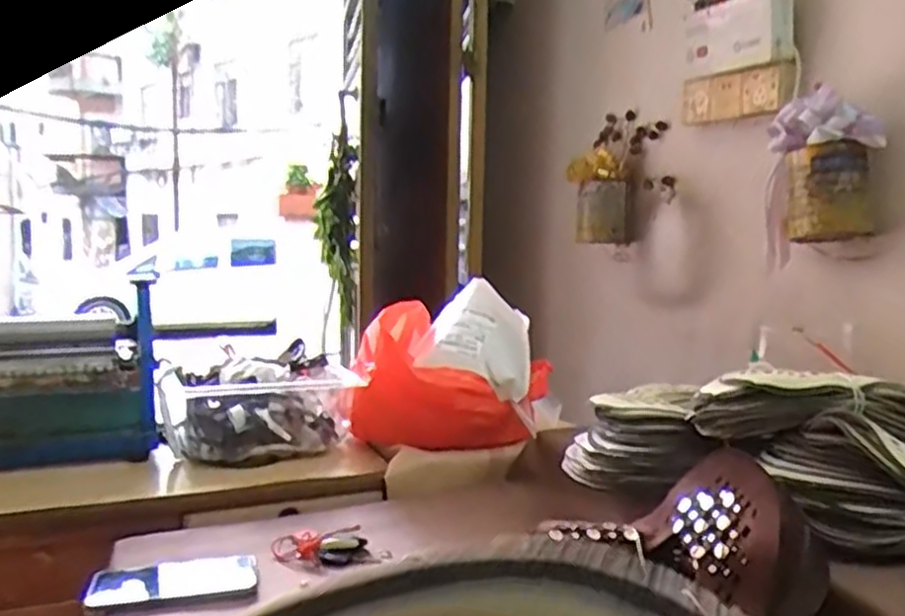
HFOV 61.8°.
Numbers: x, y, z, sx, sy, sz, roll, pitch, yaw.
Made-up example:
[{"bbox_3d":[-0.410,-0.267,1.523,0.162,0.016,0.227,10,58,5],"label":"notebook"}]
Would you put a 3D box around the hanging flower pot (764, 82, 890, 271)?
[{"bbox_3d":[0.602,-0.205,1.227,0.167,0.244,0.133,3,7,24],"label":"hanging flower pot"}]

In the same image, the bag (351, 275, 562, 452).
[{"bbox_3d":[0.008,0.095,1.222,0.309,0.208,0.257,1,6,4],"label":"bag"}]

